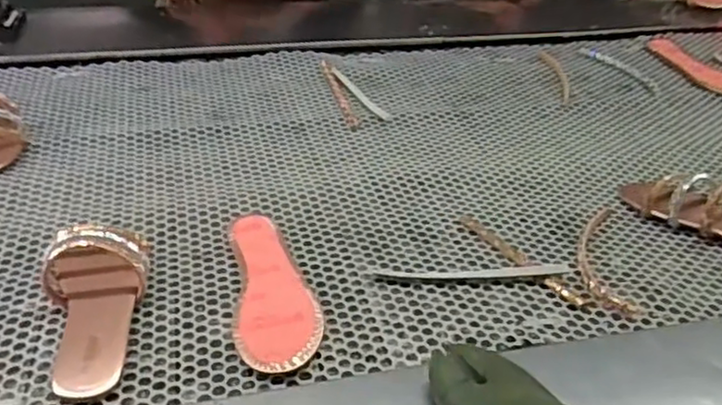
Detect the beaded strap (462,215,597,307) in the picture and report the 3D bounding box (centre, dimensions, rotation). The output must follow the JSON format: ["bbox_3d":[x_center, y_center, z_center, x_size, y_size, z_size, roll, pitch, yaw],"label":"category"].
[{"bbox_3d":[0.187,0.065,0.792,0.021,0.004,0.196,-20,40,-30],"label":"beaded strap"}]

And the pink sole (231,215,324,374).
[{"bbox_3d":[-0.094,0.085,0.732,0.083,0.025,0.253,-4,34,-10],"label":"pink sole"}]

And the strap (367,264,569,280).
[{"bbox_3d":[0.125,0.079,0.756,0.225,0.007,0.022,-3,34,-8],"label":"strap"}]

